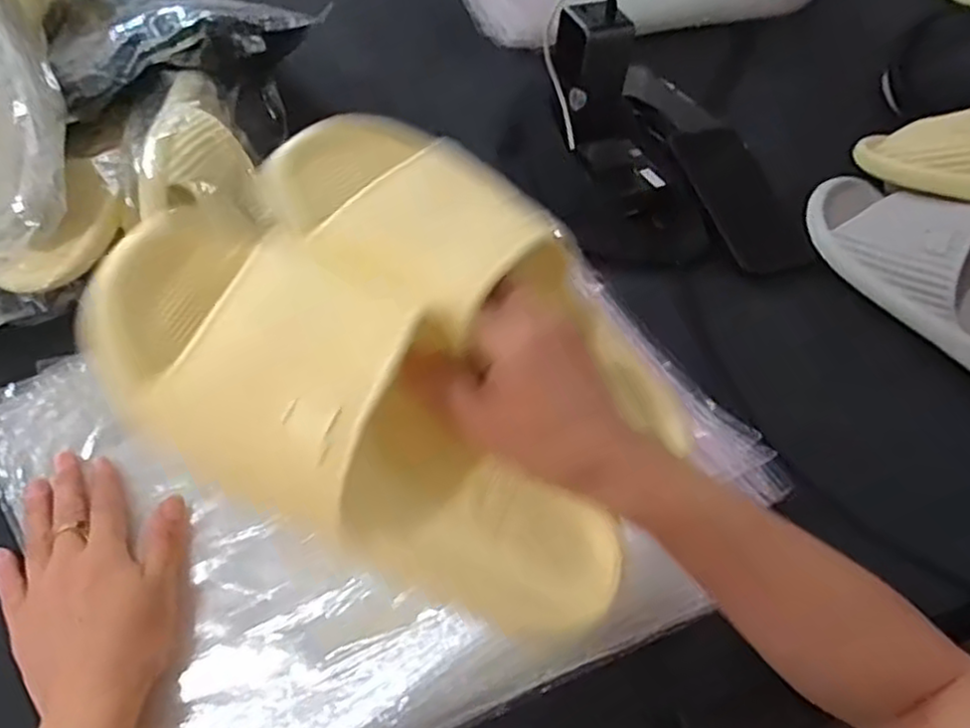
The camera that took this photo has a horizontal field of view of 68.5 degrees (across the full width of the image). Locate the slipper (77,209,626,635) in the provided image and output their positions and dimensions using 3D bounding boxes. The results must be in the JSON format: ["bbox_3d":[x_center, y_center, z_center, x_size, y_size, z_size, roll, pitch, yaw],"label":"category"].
[{"bbox_3d":[-0.037,0.031,0.309,0.277,0.078,0.097,39,54,-10],"label":"slipper"}]

